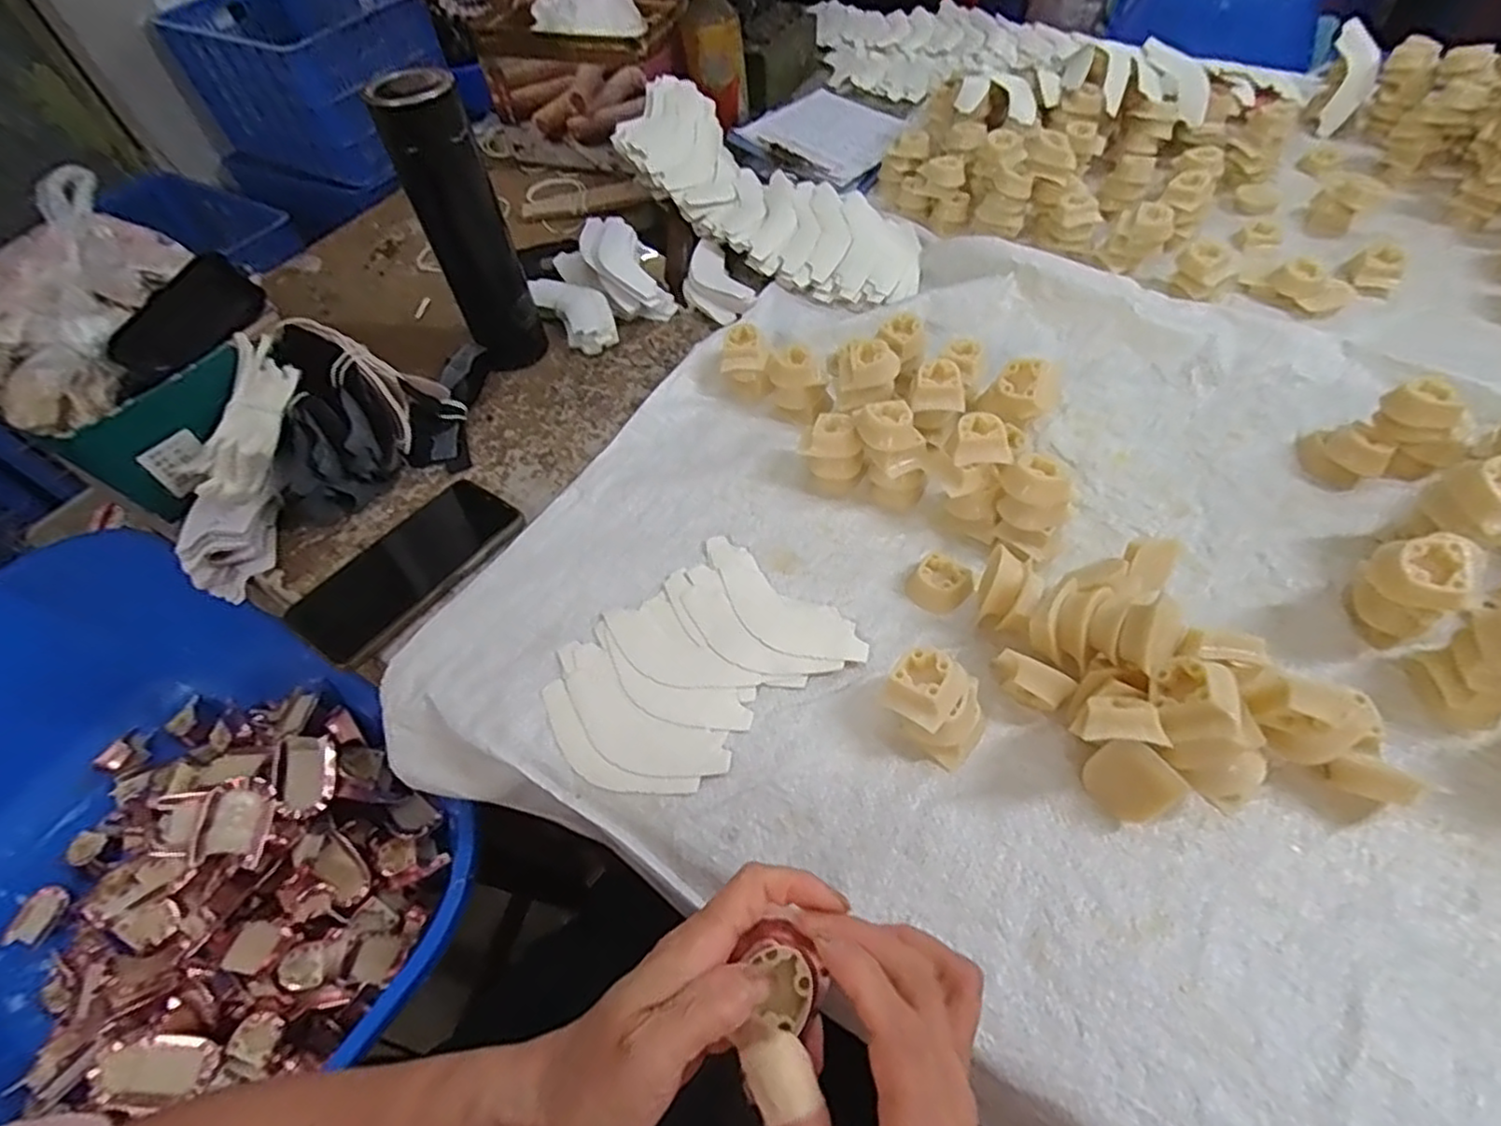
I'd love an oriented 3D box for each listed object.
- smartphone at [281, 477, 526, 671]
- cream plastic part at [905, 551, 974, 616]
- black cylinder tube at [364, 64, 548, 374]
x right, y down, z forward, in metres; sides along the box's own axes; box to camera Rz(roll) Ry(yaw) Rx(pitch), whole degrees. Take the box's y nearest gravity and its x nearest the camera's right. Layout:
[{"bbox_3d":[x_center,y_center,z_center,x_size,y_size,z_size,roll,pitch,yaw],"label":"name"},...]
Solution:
[{"bbox_3d":[-0.246,0.003,0.498,0.082,0.012,0.158,28,61,24],"label":"smartphone"},{"bbox_3d":[0.126,0.014,0.457,0.038,0.015,0.035,-37,59,-20],"label":"cream plastic part"},{"bbox_3d":[-0.232,-0.268,0.570,0.064,0.219,0.062,-23,55,-11],"label":"black cylinder tube"}]

